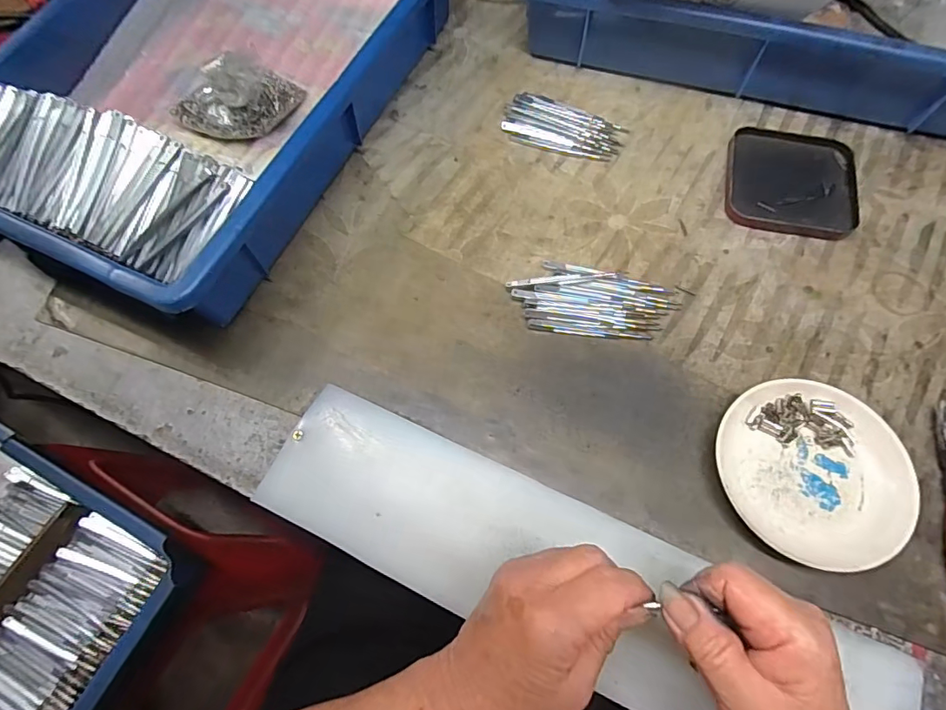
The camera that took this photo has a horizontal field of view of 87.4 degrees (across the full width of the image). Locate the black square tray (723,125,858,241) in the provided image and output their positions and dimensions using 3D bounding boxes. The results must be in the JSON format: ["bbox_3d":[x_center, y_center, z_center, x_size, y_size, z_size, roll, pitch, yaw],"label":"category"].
[{"bbox_3d":[0.274,-0.154,0.428,0.103,0.011,0.111,10,68,6],"label":"black square tray"}]

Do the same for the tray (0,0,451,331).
[{"bbox_3d":[-0.219,-0.240,0.436,0.270,0.094,0.408,24,70,11],"label":"tray"}]

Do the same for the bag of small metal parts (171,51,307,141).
[{"bbox_3d":[-0.209,-0.230,0.427,0.112,0.064,0.049,-22,68,-8],"label":"bag of small metal parts"}]

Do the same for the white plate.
[{"bbox_3d":[0.224,0.077,0.330,0.113,0.022,0.119,-1,67,1],"label":"white plate"}]

